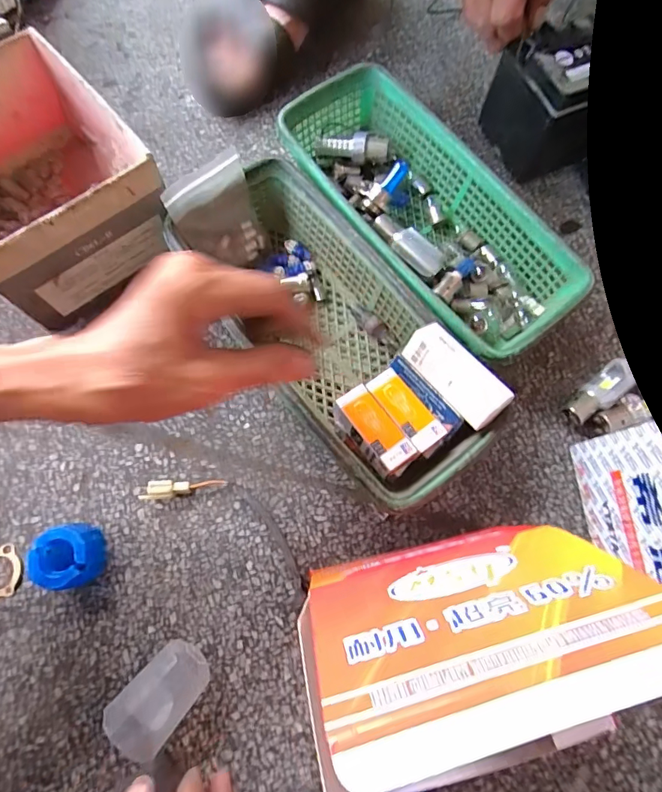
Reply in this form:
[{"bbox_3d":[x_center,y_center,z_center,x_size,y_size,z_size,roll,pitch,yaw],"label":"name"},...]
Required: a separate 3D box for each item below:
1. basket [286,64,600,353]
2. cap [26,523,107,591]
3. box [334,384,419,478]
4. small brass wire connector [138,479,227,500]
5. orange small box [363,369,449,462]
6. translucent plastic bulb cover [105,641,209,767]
[{"bbox_3d":[0.077,-0.157,0.400,0.131,0.076,0.286,-36,80,-10],"label":"basket"},{"bbox_3d":[-0.194,0.118,0.328,0.043,0.027,0.043,0,76,-2],"label":"cap"},{"bbox_3d":[0.031,0.029,0.328,0.030,0.037,0.067,-36,80,-10],"label":"box"},{"bbox_3d":[-0.117,0.072,0.355,0.063,0.014,0.014,-7,76,-4],"label":"small brass wire connector"},{"bbox_3d":[0.055,0.014,0.332,0.025,0.026,0.069,-36,80,-10],"label":"orange small box"},{"bbox_3d":[-0.116,0.205,0.310,0.043,0.028,0.068,37,77,7],"label":"translucent plastic bulb cover"}]

